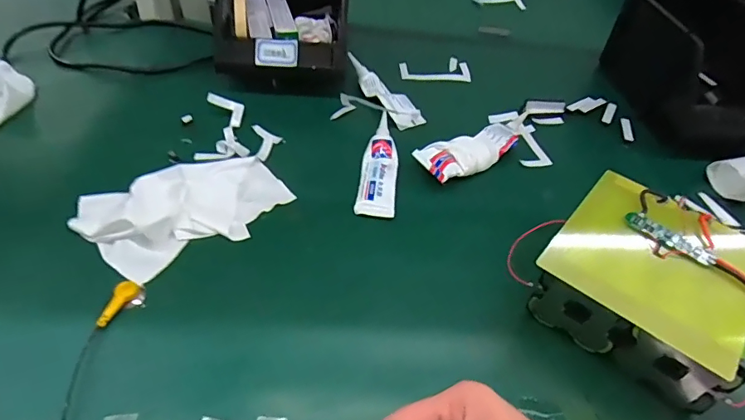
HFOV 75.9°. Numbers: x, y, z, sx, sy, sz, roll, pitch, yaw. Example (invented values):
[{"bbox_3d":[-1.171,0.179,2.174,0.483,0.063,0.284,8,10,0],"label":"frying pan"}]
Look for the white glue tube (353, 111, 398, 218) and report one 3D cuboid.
[{"bbox_3d":[0.008,-0.051,0.505,0.037,0.012,0.147,6,46,-1],"label":"white glue tube"}]

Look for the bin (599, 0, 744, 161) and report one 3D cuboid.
[{"bbox_3d":[0.420,-0.179,0.616,0.160,0.129,0.220,3,46,-4],"label":"bin"}]

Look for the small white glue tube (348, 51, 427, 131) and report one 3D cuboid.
[{"bbox_3d":[0.012,-0.156,0.611,0.041,0.021,0.140,-21,52,-25],"label":"small white glue tube"}]

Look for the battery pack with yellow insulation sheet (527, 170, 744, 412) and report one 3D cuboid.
[{"bbox_3d":[0.217,0.058,0.382,0.146,0.078,0.145,34,52,24],"label":"battery pack with yellow insulation sheet"}]

